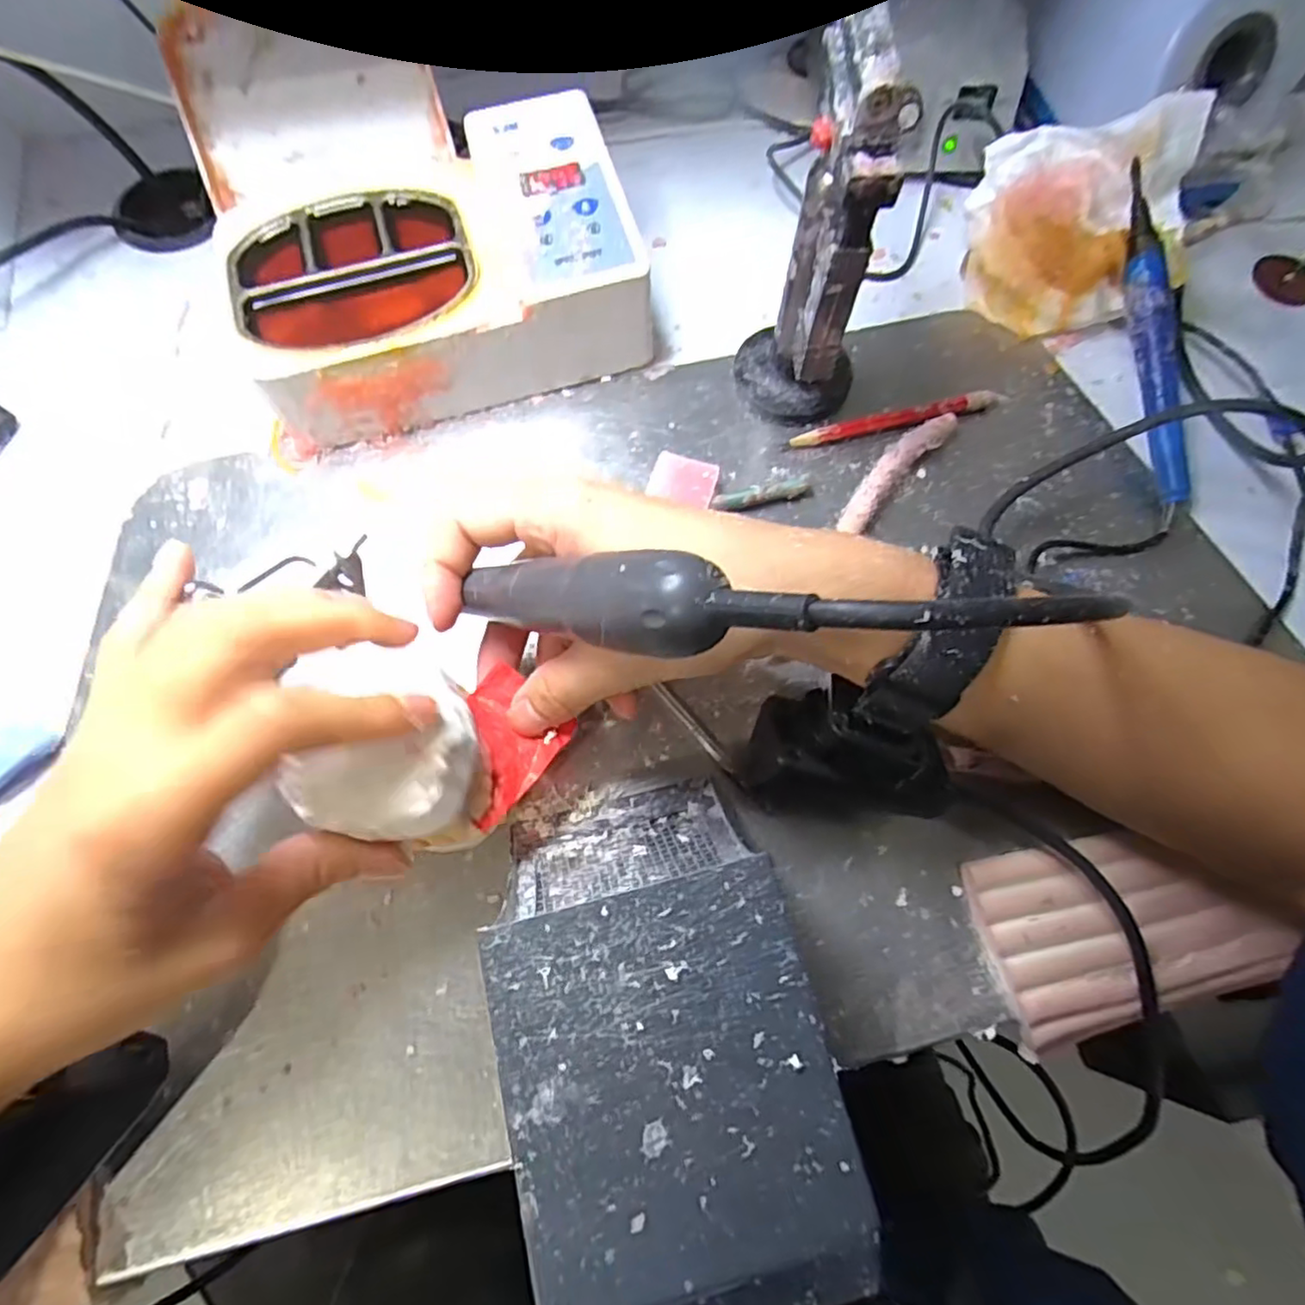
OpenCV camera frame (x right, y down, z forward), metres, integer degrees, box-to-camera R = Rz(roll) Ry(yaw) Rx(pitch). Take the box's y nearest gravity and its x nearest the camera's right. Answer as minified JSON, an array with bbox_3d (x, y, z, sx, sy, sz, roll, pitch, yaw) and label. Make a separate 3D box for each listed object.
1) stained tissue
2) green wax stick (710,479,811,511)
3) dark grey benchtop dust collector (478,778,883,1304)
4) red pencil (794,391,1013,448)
[{"bbox_3d":[0.221,-0.221,0.345,0.099,0.063,0.086,-1,70,-2],"label":"stained tissue"},{"bbox_3d":[0.052,-0.075,0.319,0.049,0.007,0.008,-14,71,-6],"label":"green wax stick"},{"bbox_3d":[0.000,0.109,0.211,0.083,0.088,0.124,-14,71,-6],"label":"dark grey benchtop dust collector"},{"bbox_3d":[0.126,-0.118,0.339,0.114,0.009,0.011,-12,71,-5],"label":"red pencil"}]

